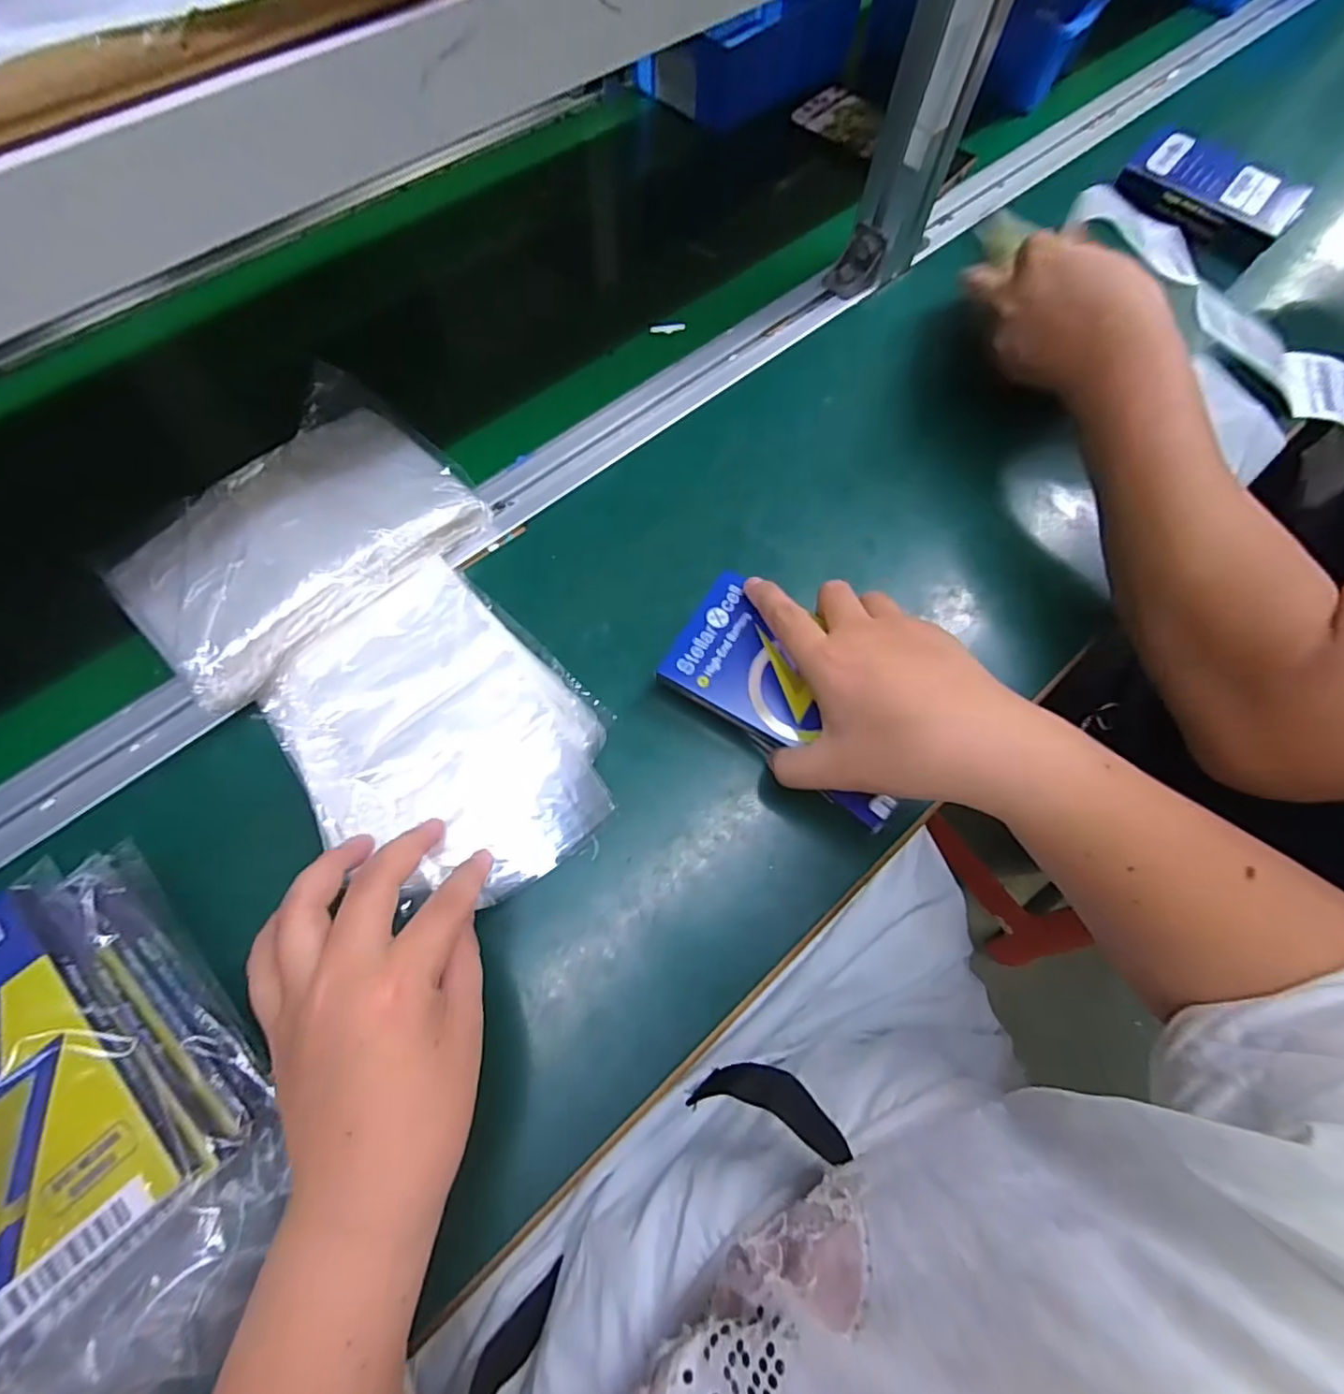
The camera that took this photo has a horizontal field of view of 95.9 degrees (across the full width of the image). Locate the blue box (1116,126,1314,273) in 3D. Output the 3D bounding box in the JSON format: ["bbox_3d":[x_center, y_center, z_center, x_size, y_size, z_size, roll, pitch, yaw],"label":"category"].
[{"bbox_3d":[0.456,-0.429,0.520,0.134,0.036,0.095,37,72,12],"label":"blue box"}]

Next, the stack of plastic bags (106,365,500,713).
[{"bbox_3d":[-0.221,-0.100,0.354,0.130,0.031,0.187,39,73,13],"label":"stack of plastic bags"}]

